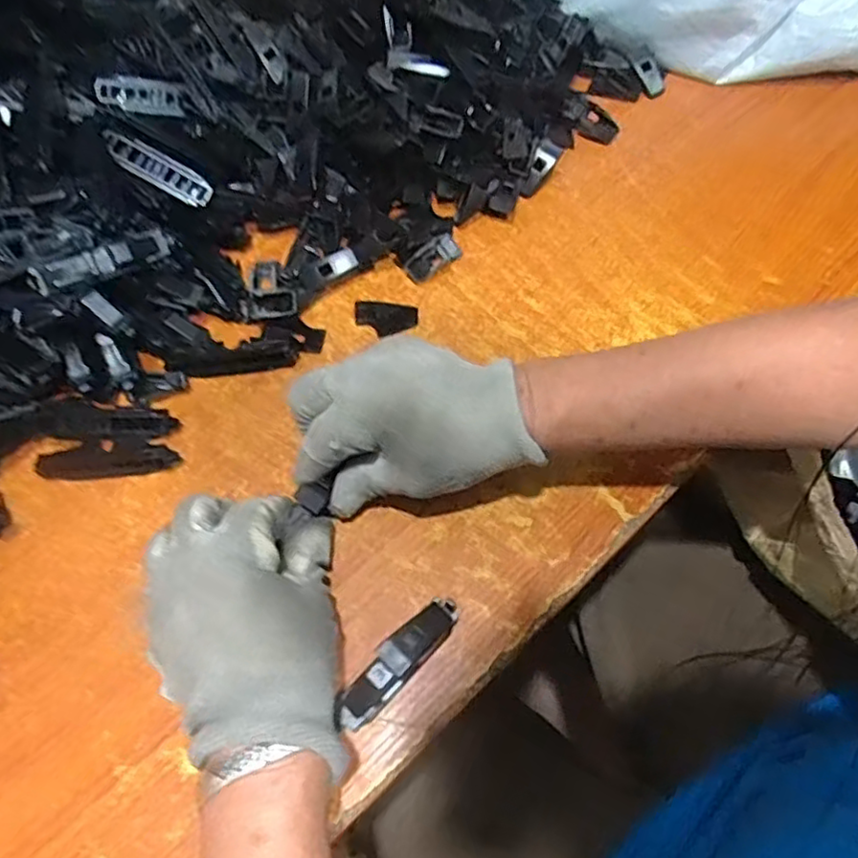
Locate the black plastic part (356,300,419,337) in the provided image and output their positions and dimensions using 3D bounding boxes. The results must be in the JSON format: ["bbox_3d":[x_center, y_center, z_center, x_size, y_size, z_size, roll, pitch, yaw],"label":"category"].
[{"bbox_3d":[-0.029,-0.072,0.427,0.041,0.016,0.017,2,63,1],"label":"black plastic part"}]

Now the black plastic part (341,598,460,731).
[{"bbox_3d":[-0.014,0.115,0.326,0.019,0.023,0.077,39,69,18],"label":"black plastic part"}]

